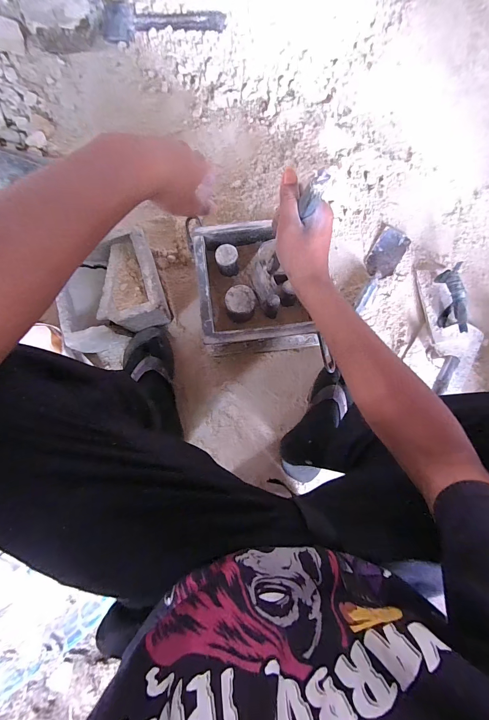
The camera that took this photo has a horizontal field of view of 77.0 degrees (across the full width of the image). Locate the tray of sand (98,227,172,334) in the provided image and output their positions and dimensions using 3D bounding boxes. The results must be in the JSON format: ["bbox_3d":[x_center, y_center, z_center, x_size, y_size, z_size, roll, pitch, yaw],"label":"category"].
[{"bbox_3d":[-0.240,-0.163,0.666,0.129,0.111,0.196,-13,86,-3],"label":"tray of sand"}]

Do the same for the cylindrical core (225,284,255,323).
[{"bbox_3d":[-0.009,-0.112,0.619,0.055,0.069,0.058,1,82,-4],"label":"cylindrical core"}]

